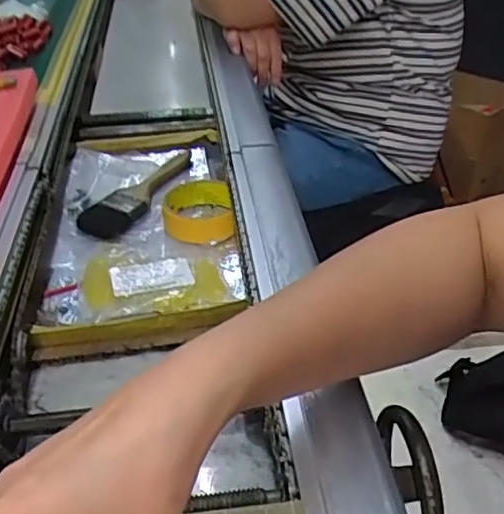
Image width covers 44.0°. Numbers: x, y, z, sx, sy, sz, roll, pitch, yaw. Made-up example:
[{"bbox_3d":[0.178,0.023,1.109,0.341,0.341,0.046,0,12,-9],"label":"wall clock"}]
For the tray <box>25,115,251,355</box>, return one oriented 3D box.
[{"bbox_3d":[-0.119,-0.052,0.705,0.191,0.037,0.405,-4,36,-4],"label":"tray"}]

